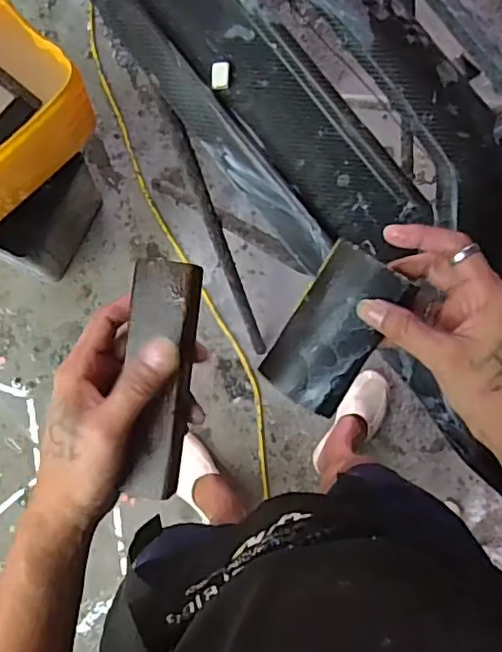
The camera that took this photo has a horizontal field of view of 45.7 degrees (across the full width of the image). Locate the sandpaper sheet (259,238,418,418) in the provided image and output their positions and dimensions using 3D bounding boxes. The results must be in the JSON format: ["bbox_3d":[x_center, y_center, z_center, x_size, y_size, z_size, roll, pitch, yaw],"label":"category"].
[{"bbox_3d":[0.057,0.003,0.411,0.060,0.013,0.111,35,107,11],"label":"sandpaper sheet"}]

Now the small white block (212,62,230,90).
[{"bbox_3d":[-0.030,-0.251,0.595,0.017,0.008,0.026,3,85,-6],"label":"small white block"}]

